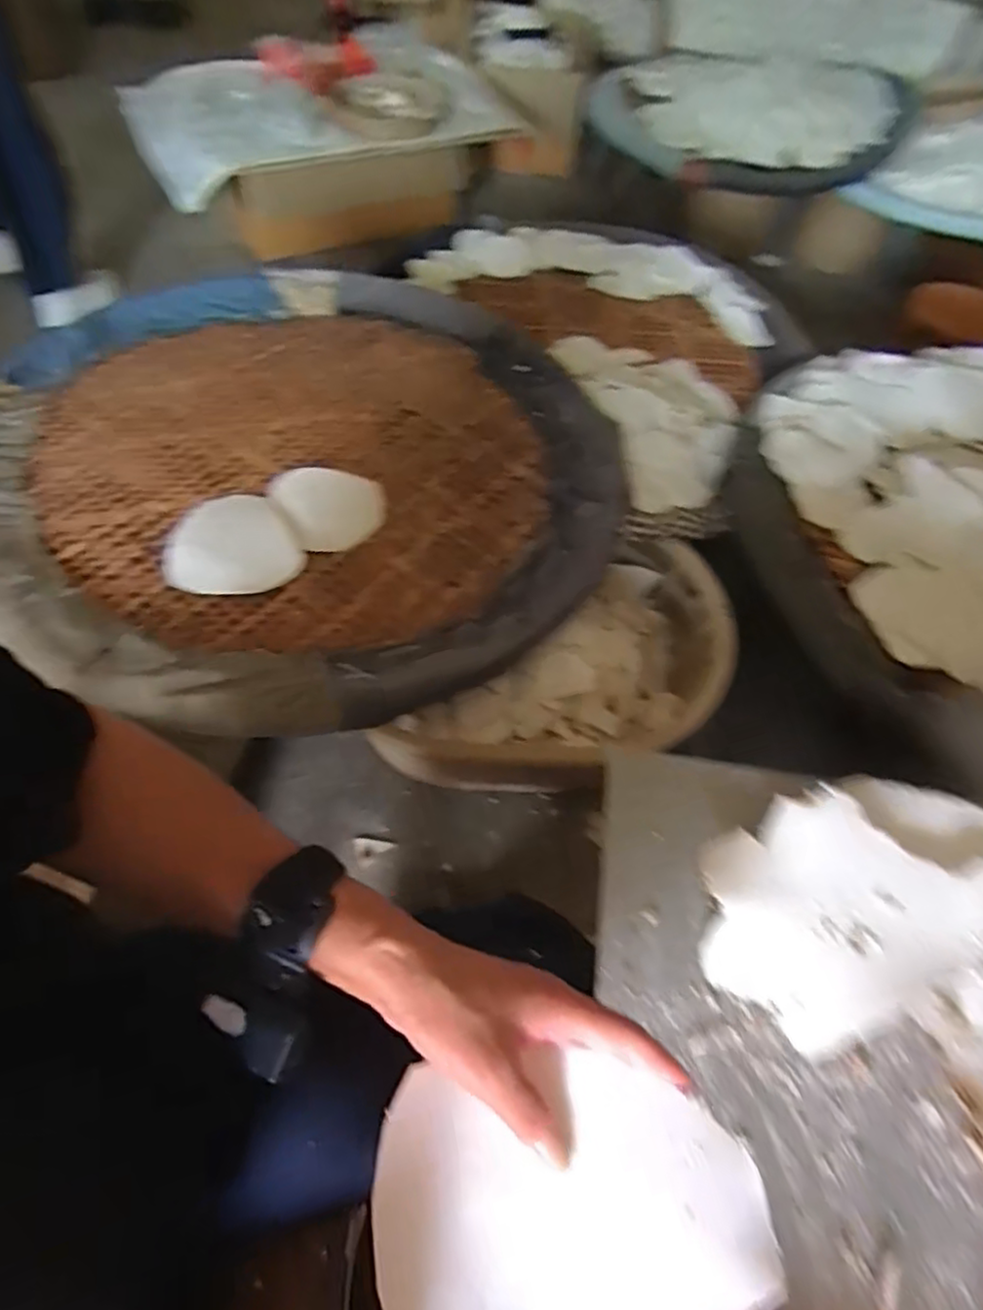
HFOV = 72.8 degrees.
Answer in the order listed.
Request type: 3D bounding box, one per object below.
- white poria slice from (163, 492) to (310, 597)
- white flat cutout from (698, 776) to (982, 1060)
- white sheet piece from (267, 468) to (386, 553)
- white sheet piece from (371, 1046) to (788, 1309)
[{"bbox_3d":[-0.333,-0.137,0.842,0.154,0.017,0.172,-28,63,-20],"label":"white poria slice"},{"bbox_3d":[0.260,0.165,0.455,0.236,0.030,0.145,-11,59,-11],"label":"white flat cutout"},{"bbox_3d":[-0.216,-0.209,0.900,0.137,0.022,0.155,-30,64,-21],"label":"white sheet piece"},{"bbox_3d":[0.037,0.249,0.295,0.170,0.009,0.114,0,63,-7],"label":"white sheet piece"}]

